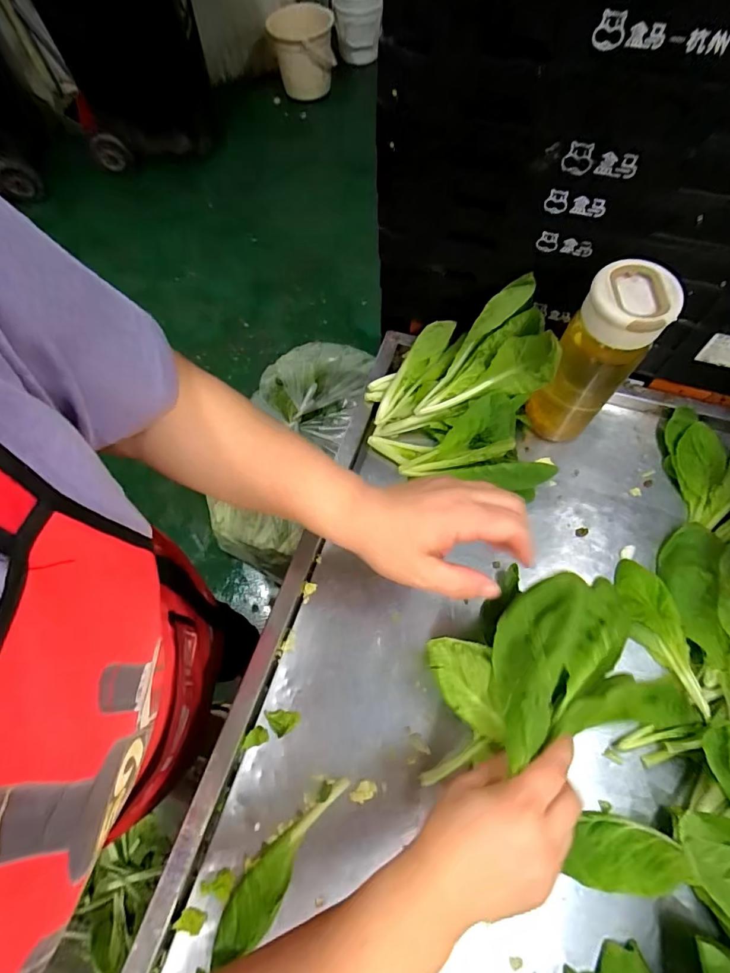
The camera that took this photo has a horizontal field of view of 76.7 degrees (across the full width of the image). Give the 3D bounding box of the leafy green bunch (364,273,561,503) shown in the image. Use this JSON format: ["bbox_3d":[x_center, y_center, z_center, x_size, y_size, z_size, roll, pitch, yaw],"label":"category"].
[{"bbox_3d":[0.111,-0.108,0.518,0.209,0.131,0.192,12,66,7],"label":"leafy green bunch"}]

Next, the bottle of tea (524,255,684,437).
[{"bbox_3d":[0.229,-0.121,0.475,0.070,0.204,0.064,0,65,1],"label":"bottle of tea"}]

